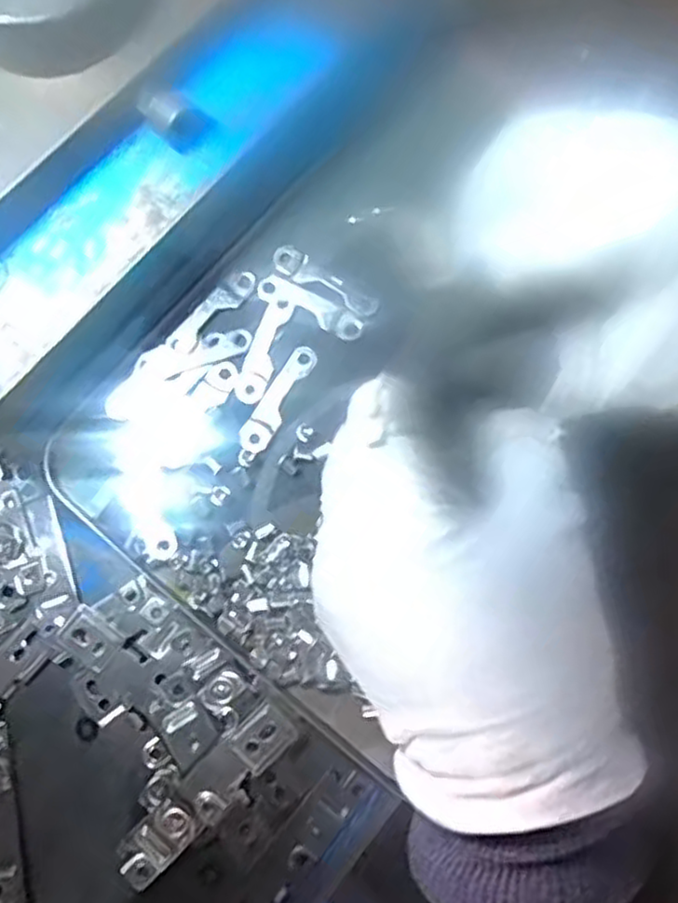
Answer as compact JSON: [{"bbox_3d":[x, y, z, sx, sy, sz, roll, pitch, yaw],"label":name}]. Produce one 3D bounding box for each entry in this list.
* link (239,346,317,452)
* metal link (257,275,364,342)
[{"bbox_3d":[-0.023,-0.021,0.284,0.012,0.004,0.046,32,78,4],"label":"link"},{"bbox_3d":[-0.011,-0.059,0.293,0.045,0.004,0.012,27,78,3],"label":"metal link"}]

